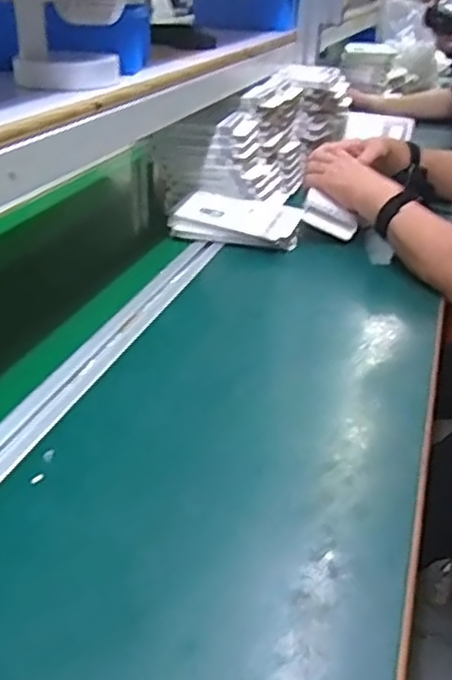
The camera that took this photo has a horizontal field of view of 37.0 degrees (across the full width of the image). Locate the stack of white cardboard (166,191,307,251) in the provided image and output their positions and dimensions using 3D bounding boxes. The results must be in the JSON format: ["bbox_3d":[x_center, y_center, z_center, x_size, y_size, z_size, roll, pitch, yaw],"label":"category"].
[{"bbox_3d":[0.015,-0.172,0.966,0.180,0.041,0.098,12,31,16],"label":"stack of white cardboard"}]

